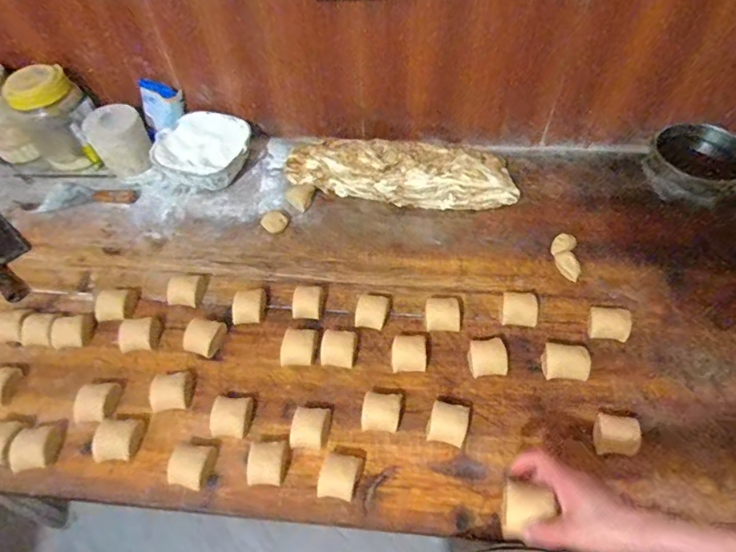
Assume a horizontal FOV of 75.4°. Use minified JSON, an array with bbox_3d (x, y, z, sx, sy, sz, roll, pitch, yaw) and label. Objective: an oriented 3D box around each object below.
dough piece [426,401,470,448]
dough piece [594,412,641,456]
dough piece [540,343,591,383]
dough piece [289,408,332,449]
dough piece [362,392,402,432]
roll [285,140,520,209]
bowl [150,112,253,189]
[{"bbox_3d":[0.118,0.215,0.695,0.054,0.025,0.051,14,54,11],"label":"dough piece"},{"bbox_3d":[0.361,0.230,0.690,0.059,0.027,0.055,10,53,8],"label":"dough piece"},{"bbox_3d":[0.307,0.131,0.736,0.070,0.026,0.048,4,52,3],"label":"dough piece"},{"bbox_3d":[-0.084,0.221,0.697,0.054,0.021,0.057,3,52,3],"label":"dough piece"},{"bbox_3d":[0.021,0.202,0.709,0.056,0.034,0.052,3,52,2],"label":"dough piece"},{"bbox_3d":[0.067,-0.215,0.986,0.471,0.097,0.111,6,53,4],"label":"roll"},{"bbox_3d":[-0.349,-0.261,1.023,0.184,0.087,0.175,-1,54,2],"label":"bowl"}]

